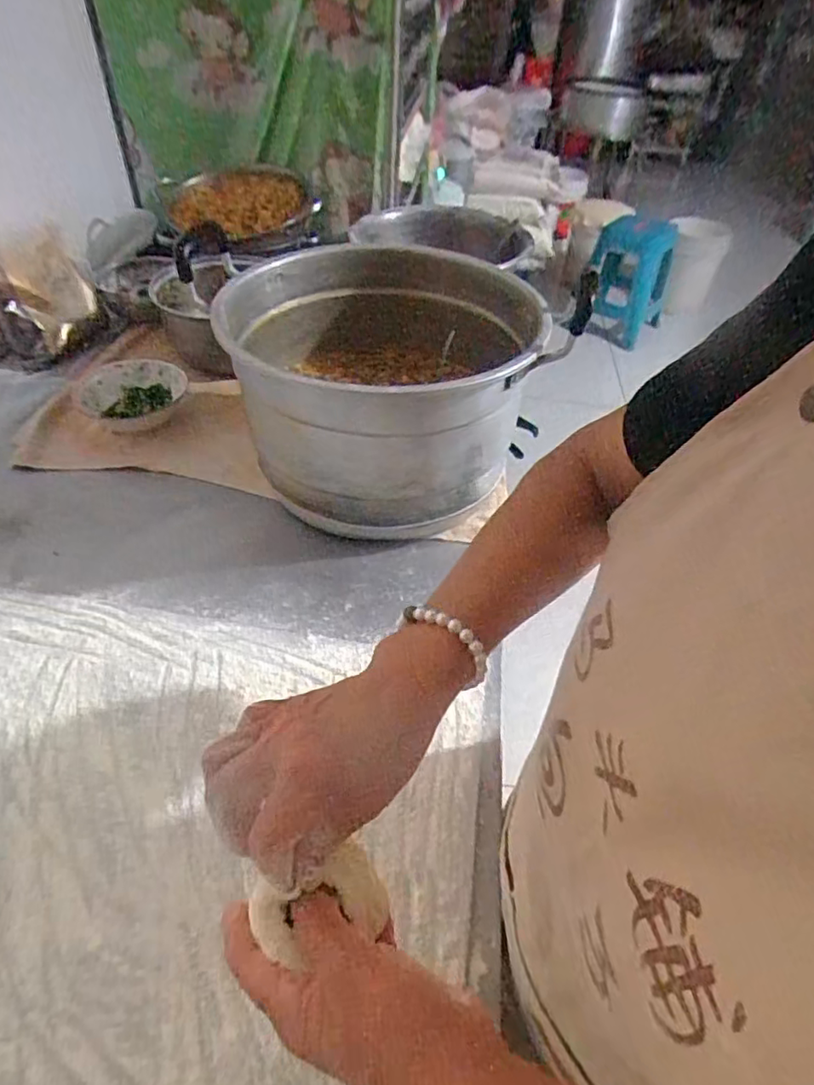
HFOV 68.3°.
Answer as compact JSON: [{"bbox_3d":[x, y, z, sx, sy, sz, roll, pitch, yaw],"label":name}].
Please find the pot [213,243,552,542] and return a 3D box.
[{"bbox_3d":[-0.030,-0.172,0.721,0.335,0.228,0.325,2,46,-2],"label":"pot"}]

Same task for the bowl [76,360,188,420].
[{"bbox_3d":[-0.389,-0.211,0.842,0.140,0.041,0.108,-1,46,-6],"label":"bowl"}]

